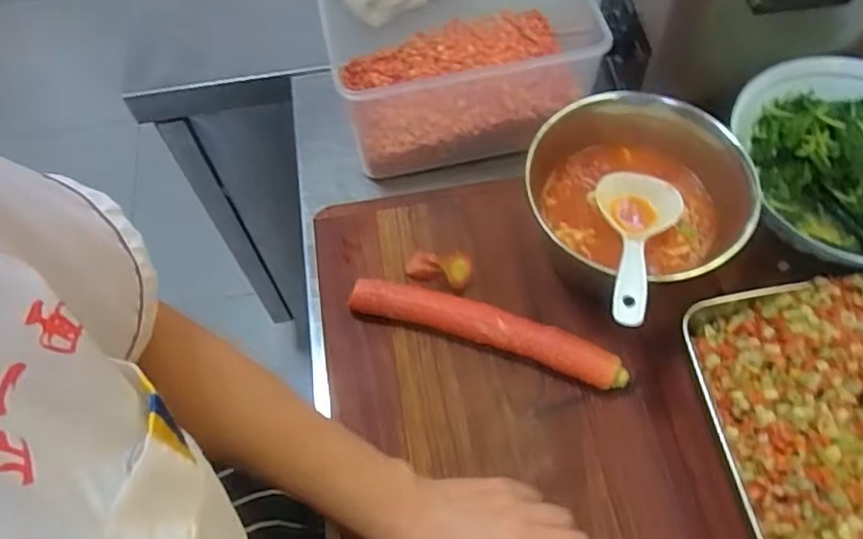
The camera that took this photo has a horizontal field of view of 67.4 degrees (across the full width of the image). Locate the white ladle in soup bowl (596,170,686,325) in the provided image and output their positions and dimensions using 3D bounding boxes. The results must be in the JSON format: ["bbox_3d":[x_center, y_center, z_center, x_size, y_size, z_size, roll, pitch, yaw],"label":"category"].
[{"bbox_3d":[0.158,-0.020,0.491,0.064,0.033,0.167,11,35,8],"label":"white ladle in soup bowl"}]

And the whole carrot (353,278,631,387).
[{"bbox_3d":[0.044,0.050,0.530,0.226,0.033,0.031,16,63,11],"label":"whole carrot"}]

